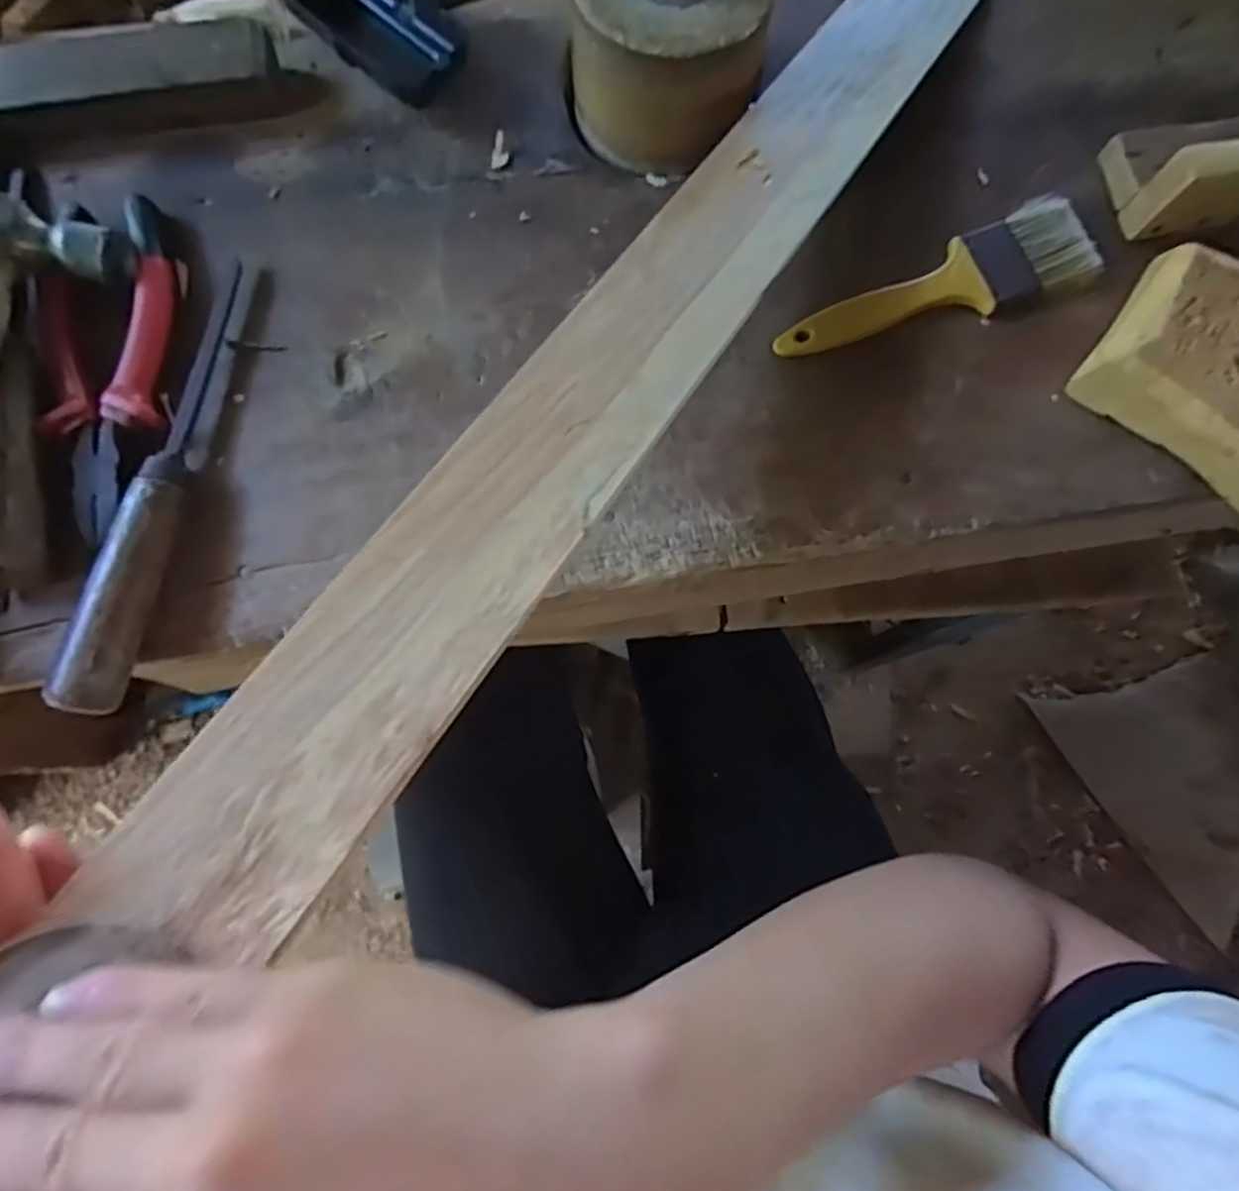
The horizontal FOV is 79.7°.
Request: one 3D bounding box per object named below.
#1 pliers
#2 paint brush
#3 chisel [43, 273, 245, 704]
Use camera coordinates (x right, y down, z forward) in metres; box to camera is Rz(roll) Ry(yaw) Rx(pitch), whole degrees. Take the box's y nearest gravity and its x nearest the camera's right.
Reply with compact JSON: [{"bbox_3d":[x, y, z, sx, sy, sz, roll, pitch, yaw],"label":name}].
[{"bbox_3d":[-0.255,-0.118,0.374,0.065,0.018,0.182,-13,79,-6],"label":"pliers"},{"bbox_3d":[0.170,-0.164,0.397,0.178,0.013,0.052,-22,80,-7],"label":"paint brush"},{"bbox_3d":[-0.222,-0.059,0.359,0.022,0.027,0.230,9,78,-1],"label":"chisel"}]

